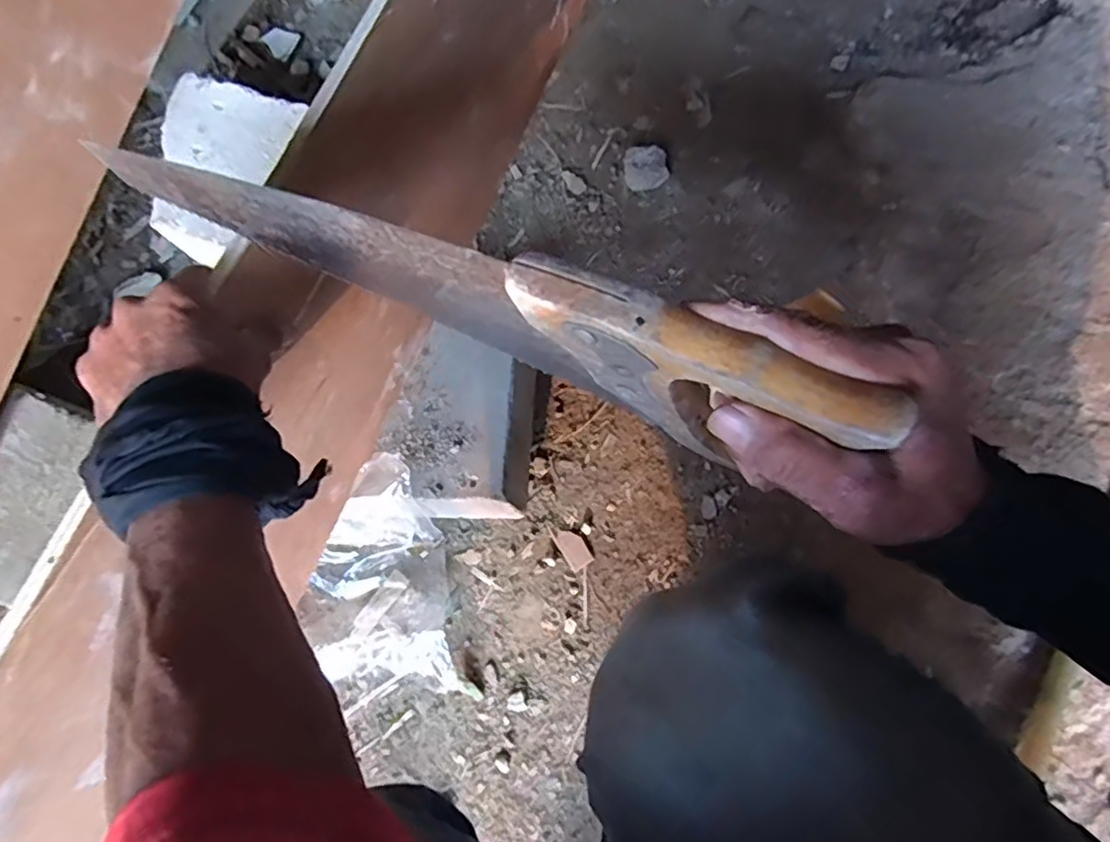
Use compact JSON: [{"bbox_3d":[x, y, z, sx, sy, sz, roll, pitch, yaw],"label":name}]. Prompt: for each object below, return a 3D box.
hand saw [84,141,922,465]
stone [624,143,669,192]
[{"bbox_3d":[-0.060,-0.066,0.332,0.432,0.096,0.028,23,74,23],"label":"hand saw"},{"bbox_3d":[0.107,-0.296,0.756,0.053,0.033,0.049,-1,78,3],"label":"stone"}]

